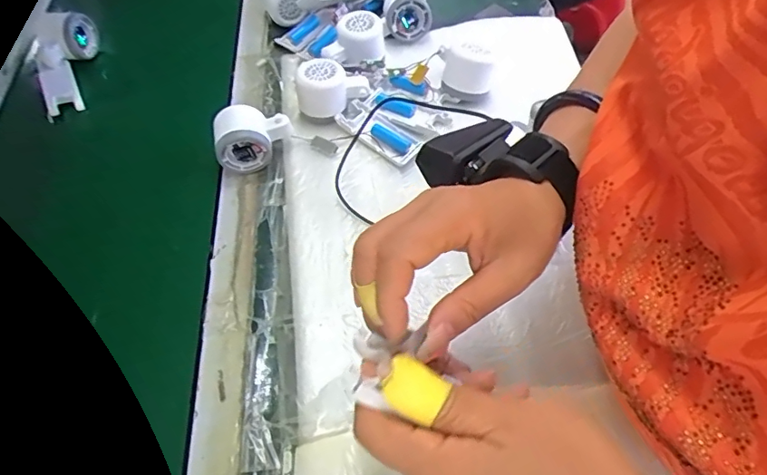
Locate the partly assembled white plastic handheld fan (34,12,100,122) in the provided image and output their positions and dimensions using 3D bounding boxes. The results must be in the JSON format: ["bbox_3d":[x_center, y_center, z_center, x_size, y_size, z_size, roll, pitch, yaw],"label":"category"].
[{"bbox_3d":[-0.420,-0.237,0.668,0.093,0.071,0.130,-26,59,-13],"label":"partly assembled white plastic handheld fan"}]

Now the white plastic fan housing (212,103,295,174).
[{"bbox_3d":[-0.142,-0.111,0.555,0.081,0.055,0.047,-9,57,-2],"label":"white plastic fan housing"}]

